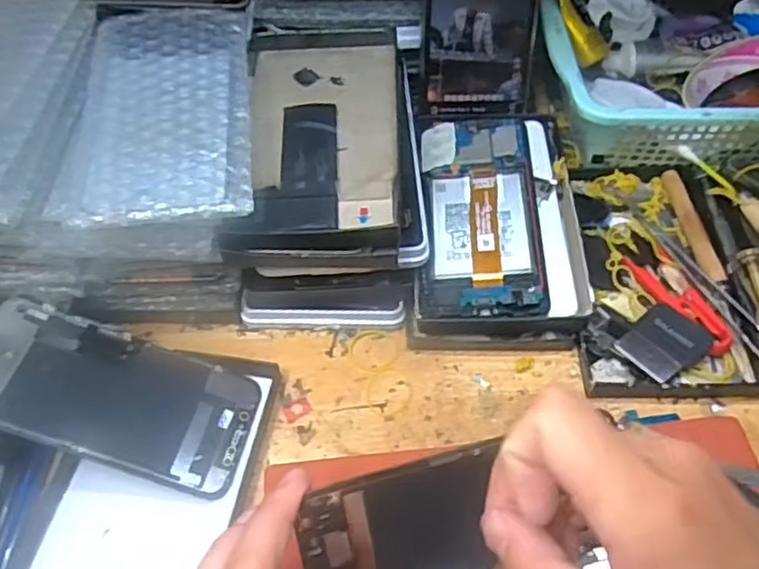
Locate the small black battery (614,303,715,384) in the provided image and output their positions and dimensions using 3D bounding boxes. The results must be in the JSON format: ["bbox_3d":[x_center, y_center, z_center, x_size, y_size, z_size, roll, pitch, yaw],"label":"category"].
[{"bbox_3d":[0.166,0.033,0.396,0.046,0.007,0.036,-40,54,-10],"label":"small black battery"}]

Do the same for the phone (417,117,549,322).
[{"bbox_3d":[0.063,-0.048,0.436,0.073,0.007,0.159,-3,56,7],"label":"phone"}]

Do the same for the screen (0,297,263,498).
[{"bbox_3d":[-0.137,0.057,0.355,0.142,0.006,0.066,22,53,-12],"label":"screen"}]

